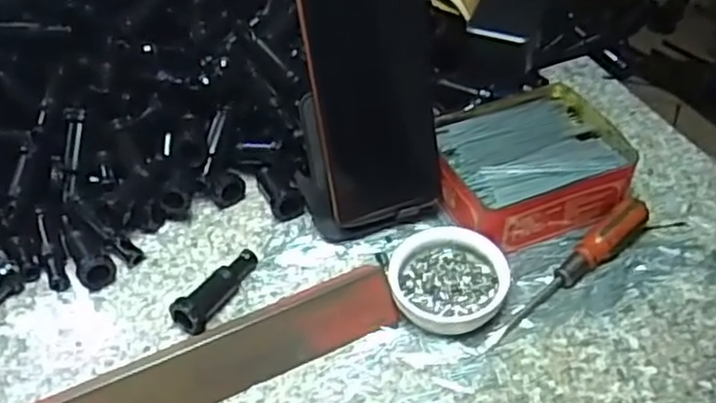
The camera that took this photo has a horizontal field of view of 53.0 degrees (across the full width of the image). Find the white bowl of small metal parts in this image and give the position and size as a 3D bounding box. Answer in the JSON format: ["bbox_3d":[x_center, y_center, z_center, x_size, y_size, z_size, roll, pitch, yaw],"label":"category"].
[{"bbox_3d":[0.057,0.050,0.452,0.071,0.024,0.068,-2,46,2],"label":"white bowl of small metal parts"}]

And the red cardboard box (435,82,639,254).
[{"bbox_3d":[0.118,-0.026,0.507,0.129,0.040,0.111,-17,47,-12],"label":"red cardboard box"}]

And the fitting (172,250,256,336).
[{"bbox_3d":[-0.090,0.054,0.461,0.019,0.021,0.067,19,50,21],"label":"fitting"}]

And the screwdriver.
[{"bbox_3d":[0.132,0.045,0.455,0.149,0.022,0.018,-32,52,-24],"label":"screwdriver"}]

